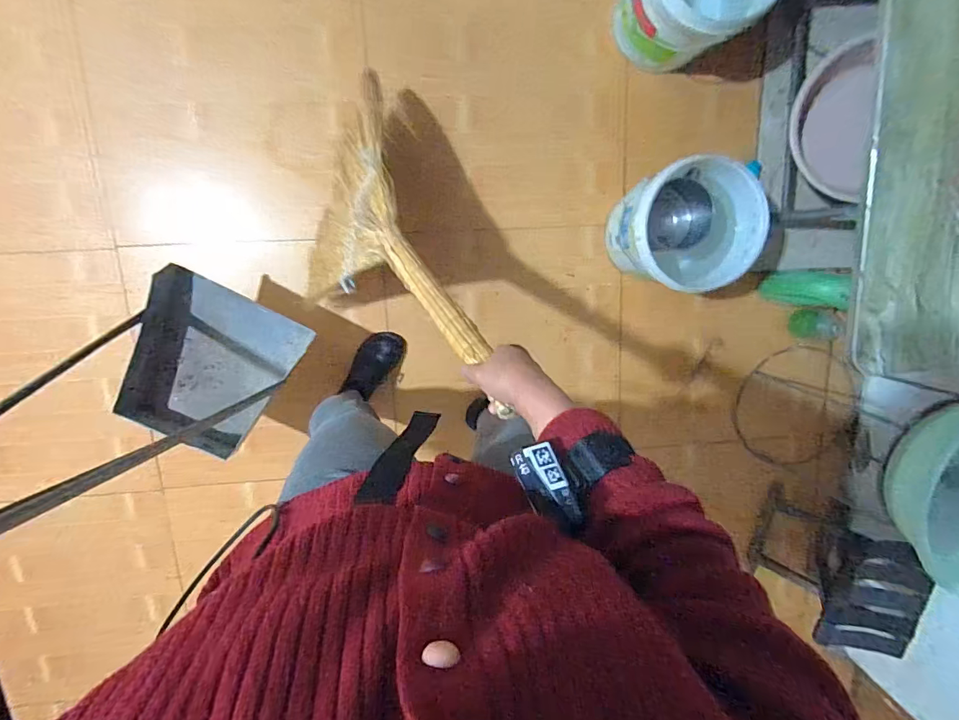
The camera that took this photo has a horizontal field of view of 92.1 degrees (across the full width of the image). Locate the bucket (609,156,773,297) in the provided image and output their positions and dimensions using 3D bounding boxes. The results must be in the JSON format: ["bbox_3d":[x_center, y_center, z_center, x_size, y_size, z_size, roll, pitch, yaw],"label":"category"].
[{"bbox_3d":[0.441,-0.285,1.040,0.253,0.235,0.246,-1,98,-6],"label":"bucket"}]

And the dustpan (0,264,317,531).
[{"bbox_3d":[-0.530,0.037,0.709,0.306,0.586,0.289,23,95,-9],"label":"dustpan"}]

